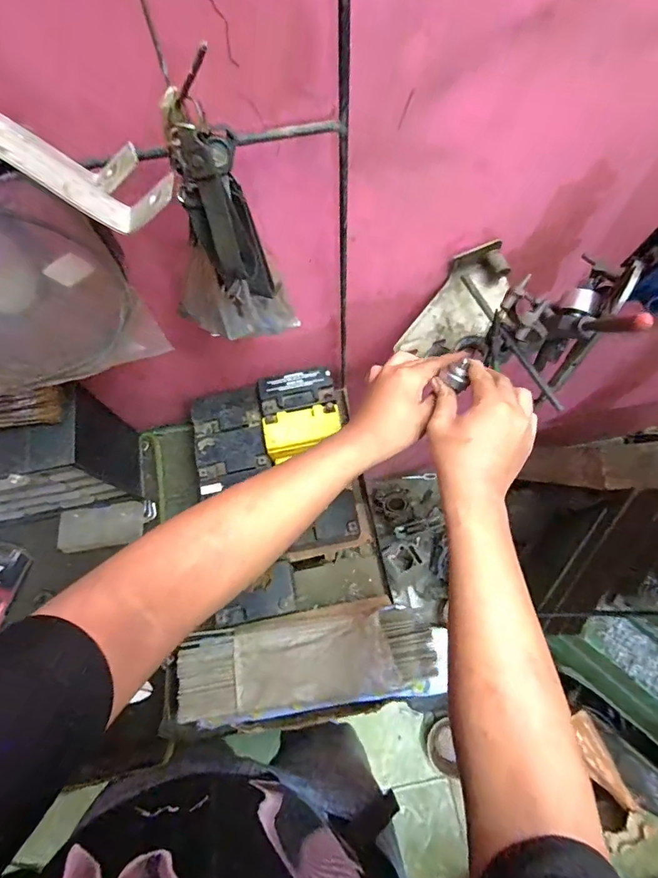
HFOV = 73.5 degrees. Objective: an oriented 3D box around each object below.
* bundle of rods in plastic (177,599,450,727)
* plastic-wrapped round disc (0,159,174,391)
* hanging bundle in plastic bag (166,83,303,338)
[{"bbox_3d":[-0.024,0.303,0.601,0.357,0.047,0.114,-8,69,-2],"label":"bundle of rods in plastic"},{"bbox_3d":[-0.300,-0.129,0.378,0.237,0.258,0.022,-14,64,-5],"label":"plastic-wrapped round disc"},{"bbox_3d":[-0.104,-0.169,0.394,0.104,0.215,0.070,22,71,9],"label":"hanging bundle in plastic bag"}]

